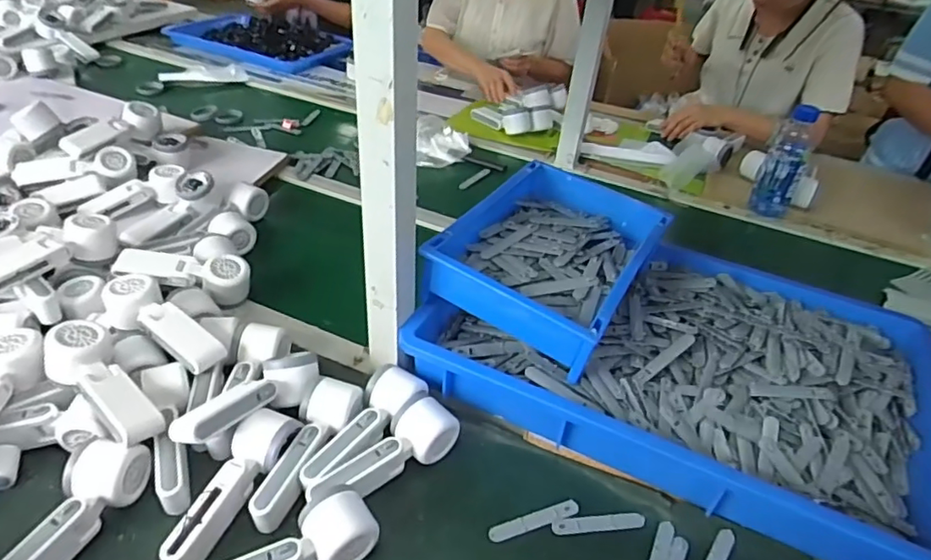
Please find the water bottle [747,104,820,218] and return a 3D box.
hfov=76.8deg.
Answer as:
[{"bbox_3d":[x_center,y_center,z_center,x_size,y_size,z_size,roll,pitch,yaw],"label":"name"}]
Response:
[{"bbox_3d":[0.608,-0.222,1.114,0.073,0.207,0.071,24,40,23],"label":"water bottle"}]

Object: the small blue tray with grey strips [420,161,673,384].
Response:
[{"bbox_3d":[0.114,-0.035,0.742,0.211,0.080,0.307,22,40,21],"label":"small blue tray with grey strips"}]

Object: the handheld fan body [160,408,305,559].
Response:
[{"bbox_3d":[-0.228,0.201,0.569,0.056,0.052,0.167,20,42,19],"label":"handheld fan body"}]

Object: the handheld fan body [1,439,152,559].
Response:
[{"bbox_3d":[-0.361,0.224,0.531,0.059,0.060,0.167,14,40,12],"label":"handheld fan body"}]

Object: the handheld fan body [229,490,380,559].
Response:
[{"bbox_3d":[-0.164,0.245,0.525,0.172,0.056,0.057,-11,42,-19],"label":"handheld fan body"}]

